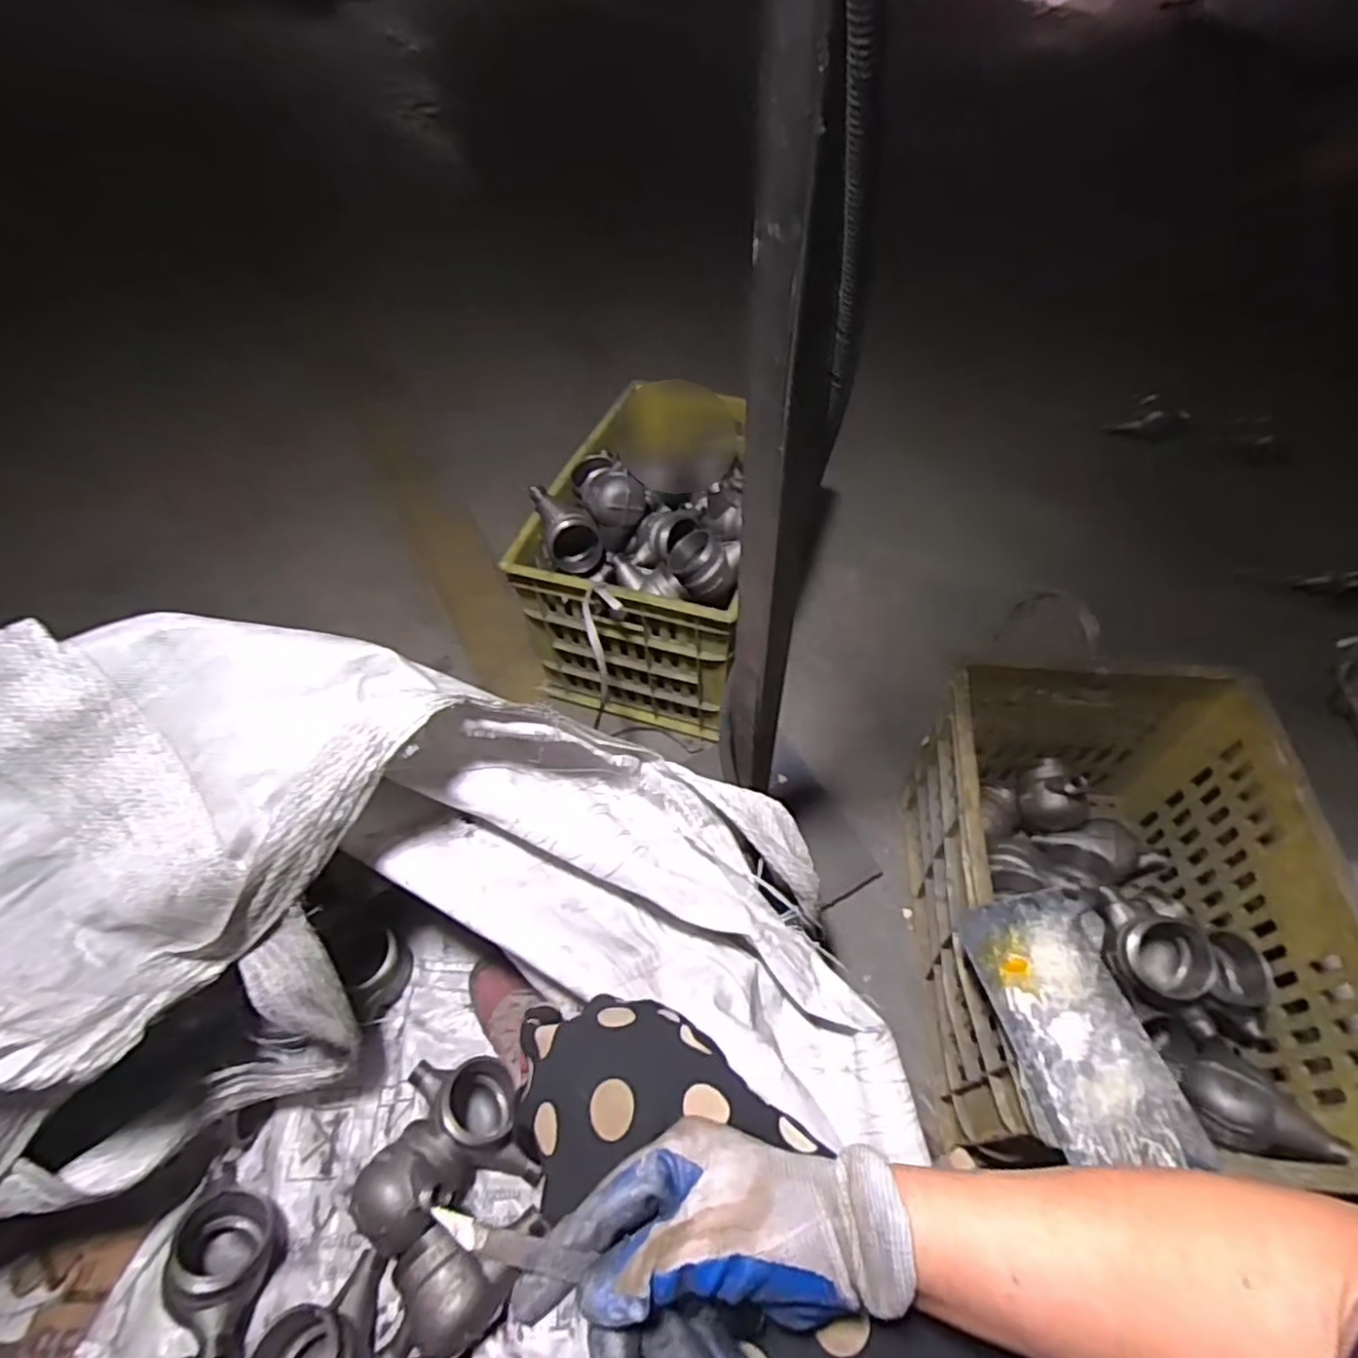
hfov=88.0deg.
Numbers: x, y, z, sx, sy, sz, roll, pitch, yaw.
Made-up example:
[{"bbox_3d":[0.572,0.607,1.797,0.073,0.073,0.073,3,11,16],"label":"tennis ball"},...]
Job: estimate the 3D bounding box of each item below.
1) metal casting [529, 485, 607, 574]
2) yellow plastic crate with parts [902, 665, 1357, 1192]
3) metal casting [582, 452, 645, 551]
[{"bbox_3d":[-0.166,-0.222,1.046,0.076,0.100,0.109,-24,56,-14],"label":"metal casting"},{"bbox_3d":[0.488,0.270,0.821,0.383,0.304,0.541,5,54,6],"label":"yellow plastic crate with parts"},{"bbox_3d":[-0.097,-0.266,1.041,0.089,0.102,0.110,-3,54,0],"label":"metal casting"}]

